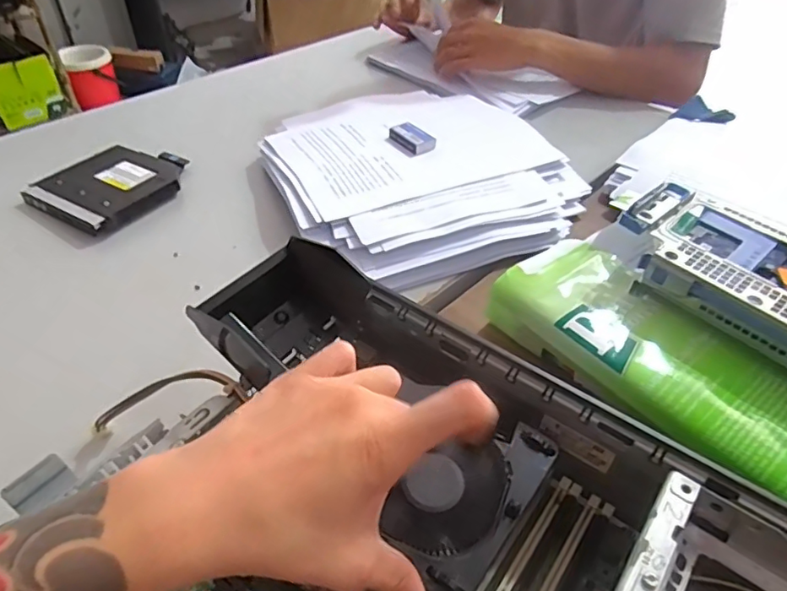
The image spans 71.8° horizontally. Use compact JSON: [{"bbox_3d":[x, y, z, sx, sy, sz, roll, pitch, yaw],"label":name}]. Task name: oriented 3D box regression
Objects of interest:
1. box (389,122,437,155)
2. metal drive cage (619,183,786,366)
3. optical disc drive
[{"bbox_3d":[0.021,-0.182,0.627,0.031,0.012,0.056,-26,49,-27],"label":"box"},{"bbox_3d":[0.276,-0.013,0.417,0.119,0.055,0.187,-31,52,-30],"label":"metal drive cage"},{"bbox_3d":[-0.314,-0.130,0.613,0.136,0.018,0.152,21,46,23],"label":"optical disc drive"}]

